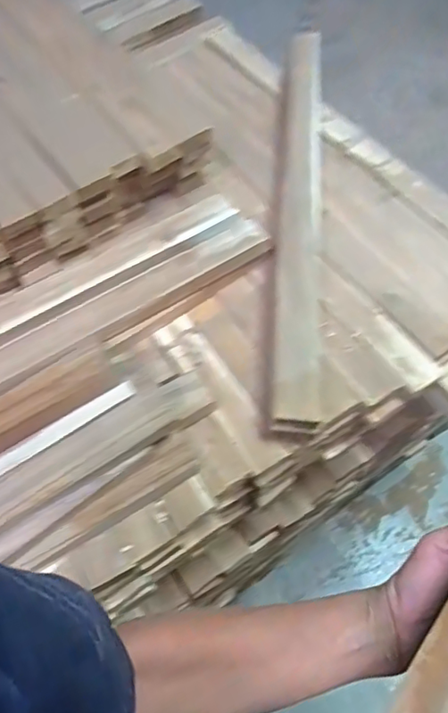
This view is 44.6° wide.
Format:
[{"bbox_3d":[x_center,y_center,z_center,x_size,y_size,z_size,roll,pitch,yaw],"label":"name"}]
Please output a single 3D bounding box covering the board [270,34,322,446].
[{"bbox_3d":[0.115,-0.253,0.827,0.058,0.042,0.776,3,60,5],"label":"board"}]

